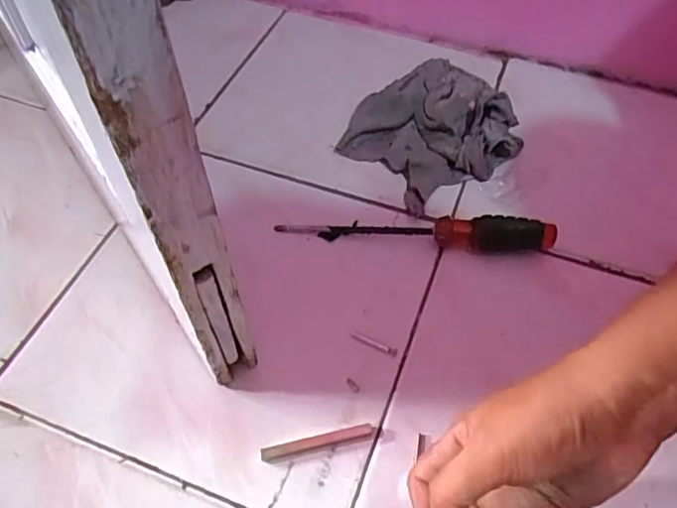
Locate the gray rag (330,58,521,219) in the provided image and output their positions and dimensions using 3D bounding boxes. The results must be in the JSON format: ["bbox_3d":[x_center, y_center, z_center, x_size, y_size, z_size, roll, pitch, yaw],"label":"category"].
[{"bbox_3d":[0.100,-0.136,0.599,0.174,0.048,0.153,-34,59,-21],"label":"gray rag"}]

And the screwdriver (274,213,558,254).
[{"bbox_3d":[0.069,-0.023,0.532,0.251,0.031,0.029,4,54,5],"label":"screwdriver"}]

